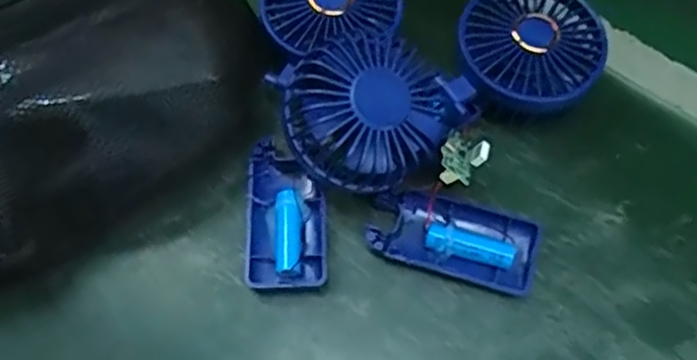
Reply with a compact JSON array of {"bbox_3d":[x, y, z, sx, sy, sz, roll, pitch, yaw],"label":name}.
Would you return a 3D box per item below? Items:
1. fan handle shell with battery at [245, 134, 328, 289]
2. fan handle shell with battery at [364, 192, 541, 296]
[{"bbox_3d":[-0.037,0.020,0.390,0.045,0.012,0.090,-3,64,0],"label":"fan handle shell with battery"},{"bbox_3d":[0.061,0.035,0.382,0.095,0.018,0.041,14,65,7],"label":"fan handle shell with battery"}]

